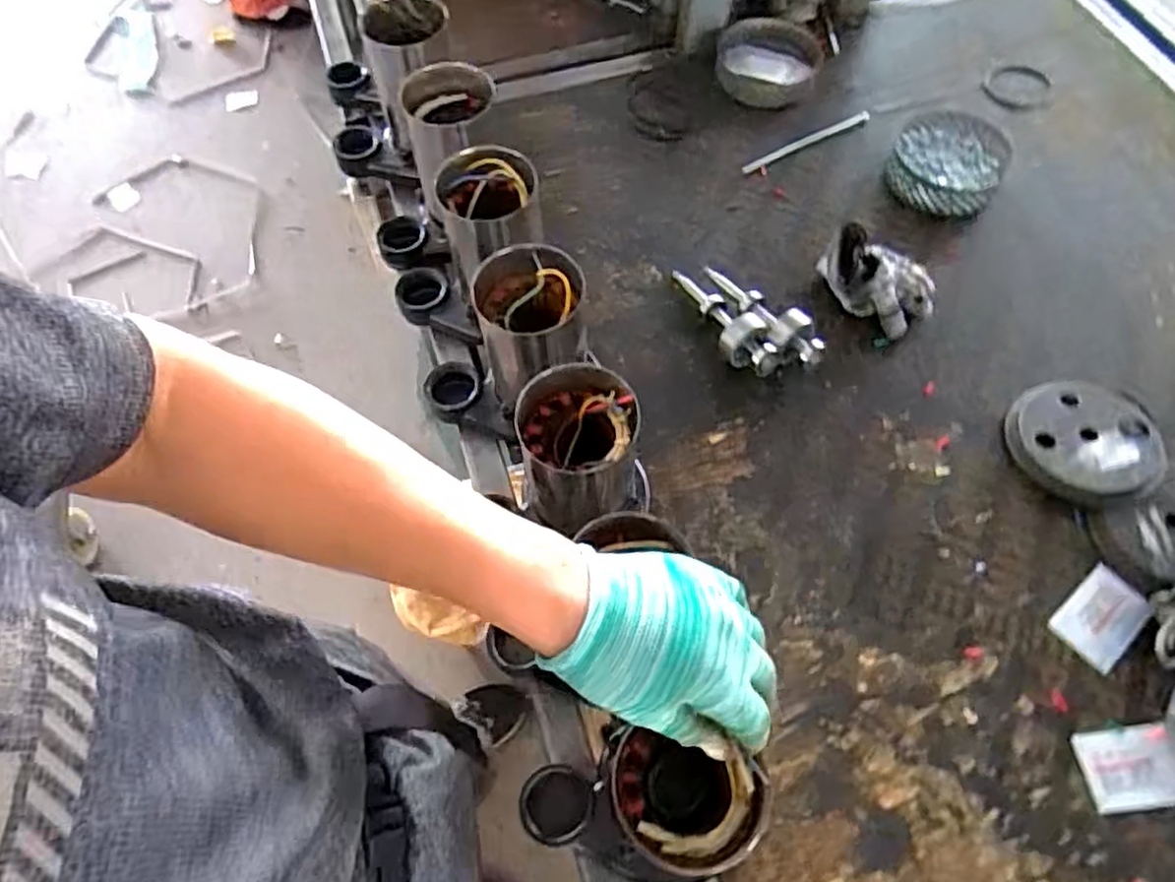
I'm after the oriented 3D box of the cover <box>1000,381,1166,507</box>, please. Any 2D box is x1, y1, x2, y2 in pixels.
[{"bbox_3d":[0.477,-0.002,0.687,0.128,0.027,0.136,0,63,0],"label":"cover"}]

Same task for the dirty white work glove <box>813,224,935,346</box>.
[{"bbox_3d":[0.310,-0.172,0.769,0.127,0.041,0.084,40,70,18],"label":"dirty white work glove"}]

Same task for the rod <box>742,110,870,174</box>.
[{"bbox_3d":[0.274,-0.376,0.901,0.196,0.005,0.016,-27,66,-13],"label":"rod"}]

